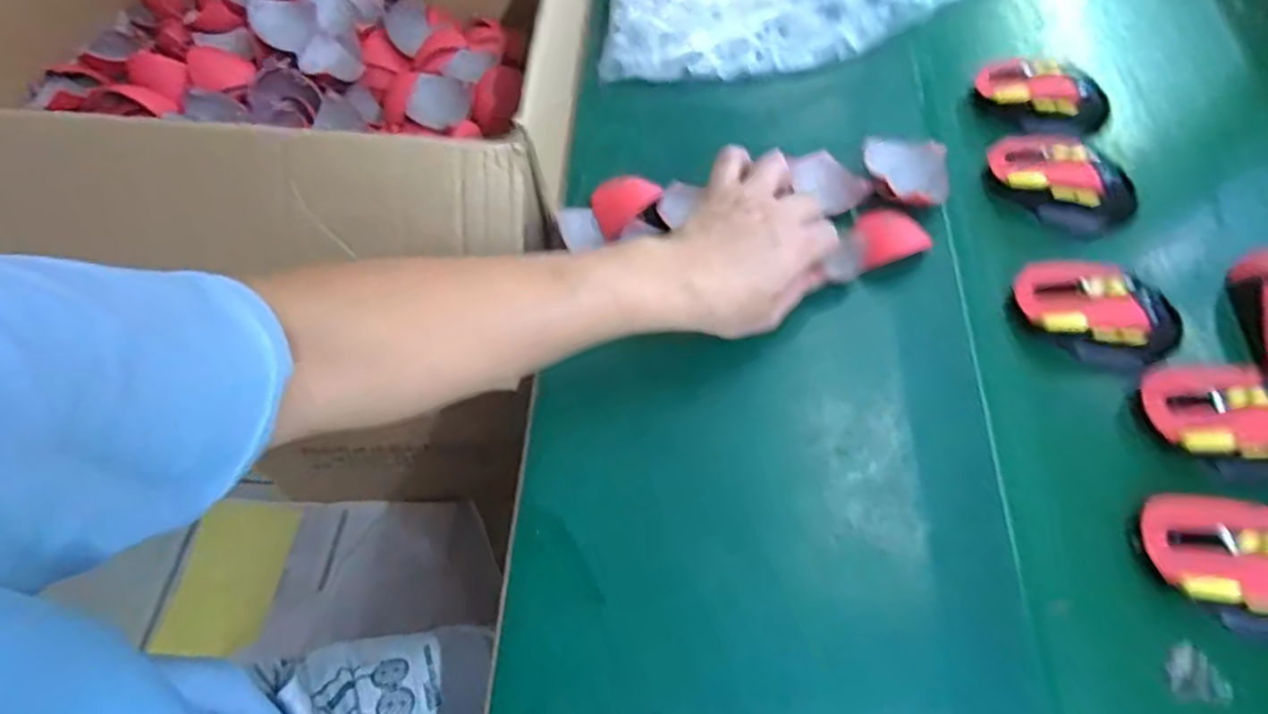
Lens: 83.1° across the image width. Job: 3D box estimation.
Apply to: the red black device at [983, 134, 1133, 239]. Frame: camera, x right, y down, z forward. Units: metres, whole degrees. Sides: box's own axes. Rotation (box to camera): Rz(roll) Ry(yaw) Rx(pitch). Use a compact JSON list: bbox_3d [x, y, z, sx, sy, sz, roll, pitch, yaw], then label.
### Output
[{"bbox_3d":[0.342,-0.140,0.573,0.111,0.040,0.059,33,65,16],"label":"red black device"}]

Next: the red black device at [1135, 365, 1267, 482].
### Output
[{"bbox_3d":[0.389,0.040,0.467,0.090,0.033,0.078,-4,61,-4],"label":"red black device"}]

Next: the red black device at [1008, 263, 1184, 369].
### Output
[{"bbox_3d":[0.337,-0.033,0.509,0.120,0.035,0.058,11,61,5],"label":"red black device"}]

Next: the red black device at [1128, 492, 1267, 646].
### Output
[{"bbox_3d":[0.357,0.118,0.421,0.110,0.038,0.079,15,61,7],"label":"red black device"}]

